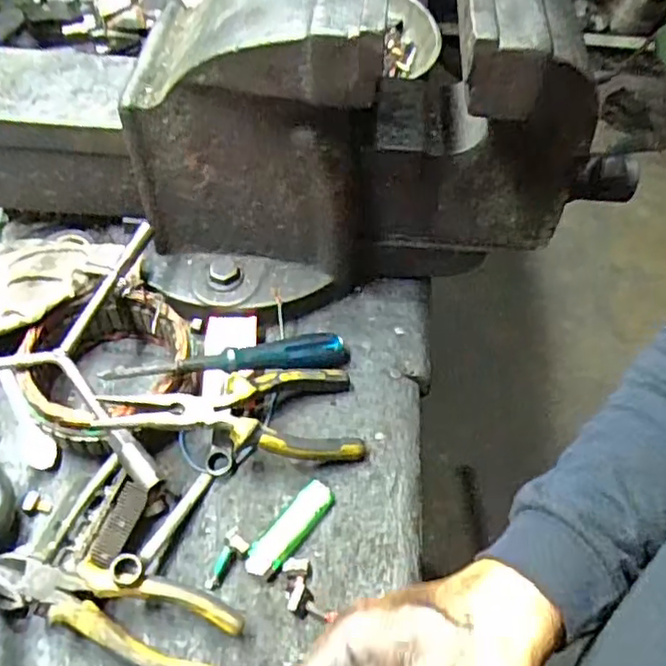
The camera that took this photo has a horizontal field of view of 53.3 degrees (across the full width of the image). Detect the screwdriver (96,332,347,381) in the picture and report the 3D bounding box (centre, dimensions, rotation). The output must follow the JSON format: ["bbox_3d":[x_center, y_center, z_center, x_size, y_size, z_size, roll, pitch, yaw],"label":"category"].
[{"bbox_3d":[-0.072,0.021,0.513,0.202,0.020,0.024,-5,51,-29],"label":"screwdriver"}]

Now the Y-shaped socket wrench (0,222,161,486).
[{"bbox_3d":[-0.233,0.024,0.494,0.199,0.055,0.218,-6,53,-8],"label":"Y-shaped socket wrench"}]

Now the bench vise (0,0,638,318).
[{"bbox_3d":[-0.024,-0.167,0.541,0.566,0.248,0.187,-5,53,-7],"label":"bench vise"}]

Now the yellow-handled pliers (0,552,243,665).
[{"bbox_3d":[-0.137,0.172,0.418,0.152,0.011,0.052,24,70,-4],"label":"yellow-handled pliers"}]

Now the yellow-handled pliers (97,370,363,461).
[{"bbox_3d":[-0.068,0.062,0.491,0.186,0.023,0.071,3,50,-25],"label":"yellow-handled pliers"}]

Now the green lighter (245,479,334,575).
[{"bbox_3d":[-0.031,0.143,0.487,0.023,0.009,0.082,35,58,22],"label":"green lighter"}]

